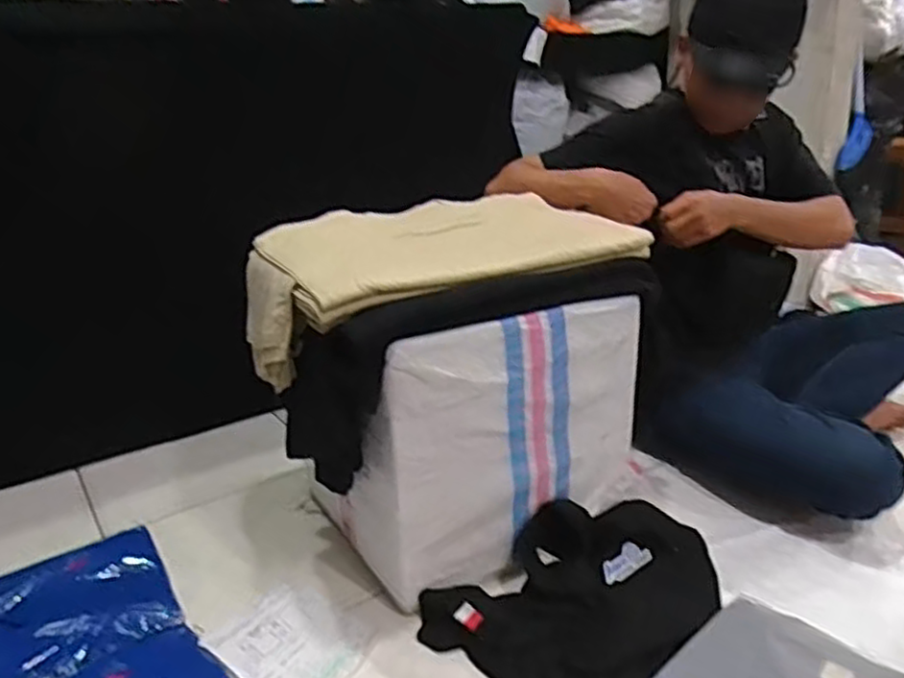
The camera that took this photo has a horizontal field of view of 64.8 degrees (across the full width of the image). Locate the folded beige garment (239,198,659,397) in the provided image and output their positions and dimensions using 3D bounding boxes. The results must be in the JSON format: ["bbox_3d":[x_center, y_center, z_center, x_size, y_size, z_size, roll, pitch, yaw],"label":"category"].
[{"bbox_3d":[-0.028,-0.088,1.039,0.519,0.165,0.337,-12,21,-23],"label":"folded beige garment"}]

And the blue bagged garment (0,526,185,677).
[{"bbox_3d":[-0.578,0.383,1.002,0.326,0.021,0.281,-17,25,-34],"label":"blue bagged garment"}]

